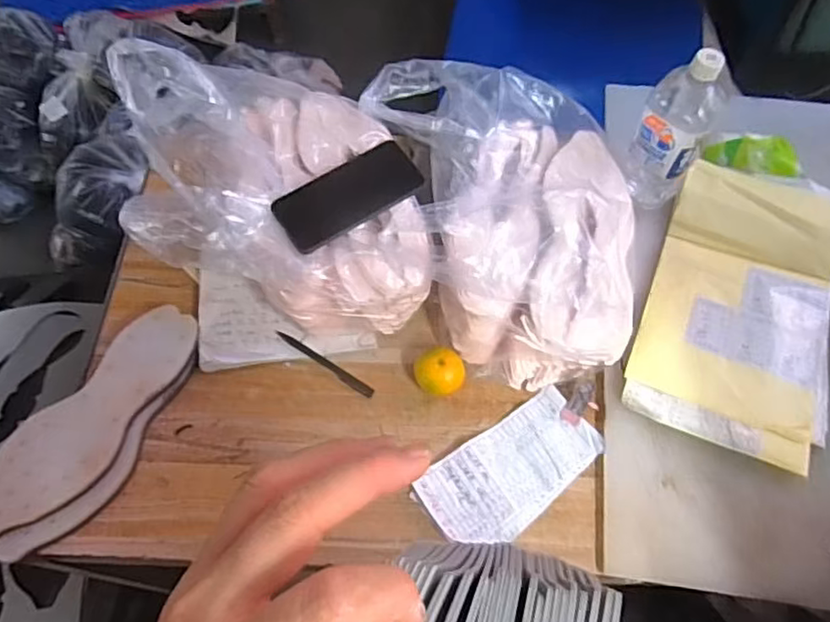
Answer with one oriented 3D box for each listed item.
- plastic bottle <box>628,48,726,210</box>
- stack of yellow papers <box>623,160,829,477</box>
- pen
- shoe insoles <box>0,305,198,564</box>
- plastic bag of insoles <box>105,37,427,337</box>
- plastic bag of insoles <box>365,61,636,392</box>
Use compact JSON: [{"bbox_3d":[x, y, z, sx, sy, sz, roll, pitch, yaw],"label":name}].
[{"bbox_3d":[0.312,-0.222,0.741,0.081,0.198,0.083,28,65,15],"label":"plastic bottle"},{"bbox_3d":[0.390,-0.010,0.735,0.205,0.034,0.354,18,68,12],"label":"stack of yellow papers"},{"bbox_3d":[-0.109,0.063,0.741,0.140,0.014,0.012,29,65,15],"label":"pen"},{"bbox_3d":[-0.343,0.128,0.674,0.116,0.033,0.292,41,69,1],"label":"shoe insoles"},{"bbox_3d":[-0.131,-0.145,0.698,0.324,0.261,0.242,14,62,8],"label":"plastic bag of insoles"},{"bbox_3d":[0.122,-0.115,0.742,0.237,0.166,0.383,-18,63,-9],"label":"plastic bag of insoles"}]

